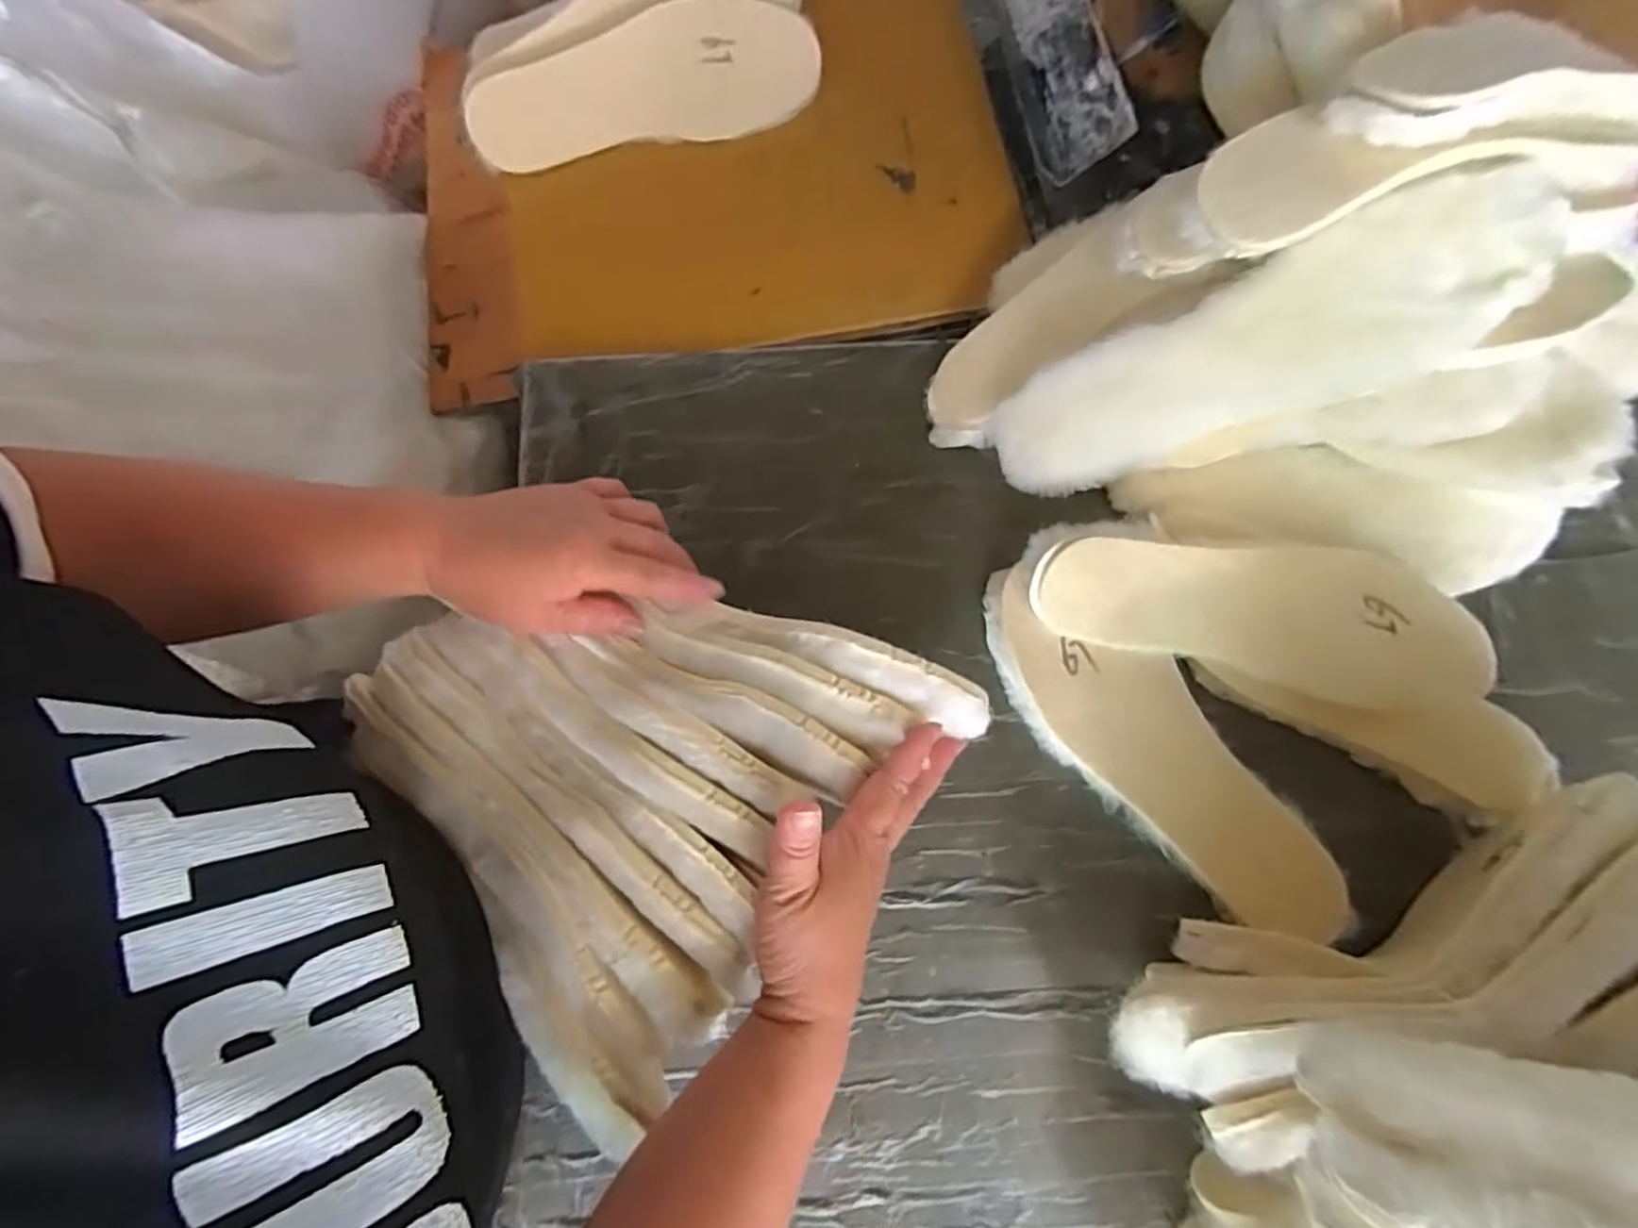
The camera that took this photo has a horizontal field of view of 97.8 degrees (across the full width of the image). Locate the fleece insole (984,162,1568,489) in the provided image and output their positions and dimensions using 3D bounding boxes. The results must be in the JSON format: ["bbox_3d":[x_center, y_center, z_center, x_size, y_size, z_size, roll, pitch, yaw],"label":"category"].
[{"bbox_3d":[0.243,-0.145,0.405,0.291,0.054,0.083,-21,77,23],"label":"fleece insole"}]

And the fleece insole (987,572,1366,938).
[{"bbox_3d":[0.212,0.086,0.459,0.085,0.030,0.282,-42,81,-8],"label":"fleece insole"}]

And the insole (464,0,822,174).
[{"bbox_3d":[-0.142,-0.429,0.577,0.276,0.015,0.089,-10,122,-1],"label":"insole"}]

